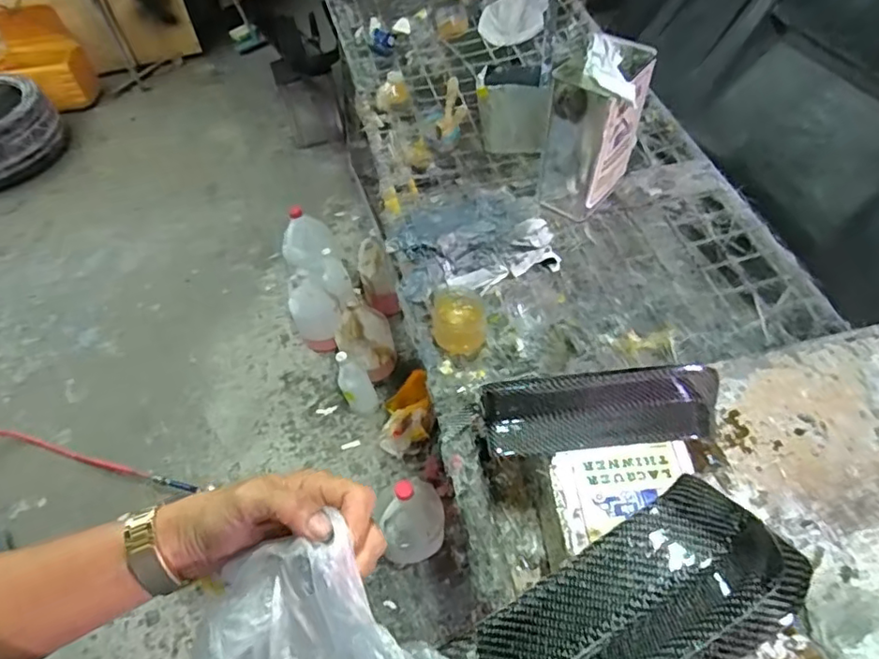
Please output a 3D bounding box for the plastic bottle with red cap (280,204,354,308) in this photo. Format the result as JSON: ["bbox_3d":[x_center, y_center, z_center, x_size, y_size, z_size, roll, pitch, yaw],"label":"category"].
[{"bbox_3d":[-0.371,-0.222,1.781,0.143,0.143,0.331,-36,89,-20],"label":"plastic bottle with red cap"}]

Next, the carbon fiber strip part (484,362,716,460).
[{"bbox_3d":[0.184,0.088,0.628,0.263,0.081,0.058,-8,51,0],"label":"carbon fiber strip part"}]

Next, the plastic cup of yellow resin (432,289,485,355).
[{"bbox_3d":[0.031,-0.014,0.870,0.074,0.062,0.090,-1,52,5],"label":"plastic cup of yellow resin"}]

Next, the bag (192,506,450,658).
[{"bbox_3d":[-0.067,0.168,0.313,0.156,0.076,0.086,-4,51,3],"label":"bag"}]

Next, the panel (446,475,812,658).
[{"bbox_3d":[0.074,0.195,0.333,0.284,0.035,0.085,-35,55,-3],"label":"panel"}]

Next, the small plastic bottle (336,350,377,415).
[{"bbox_3d":[-0.227,0.151,1.571,0.090,0.228,0.075,-22,53,-11],"label":"small plastic bottle"}]

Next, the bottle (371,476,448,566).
[{"bbox_3d":[-0.071,0.430,1.352,0.155,0.233,0.146,-14,52,-5],"label":"bottle"}]

